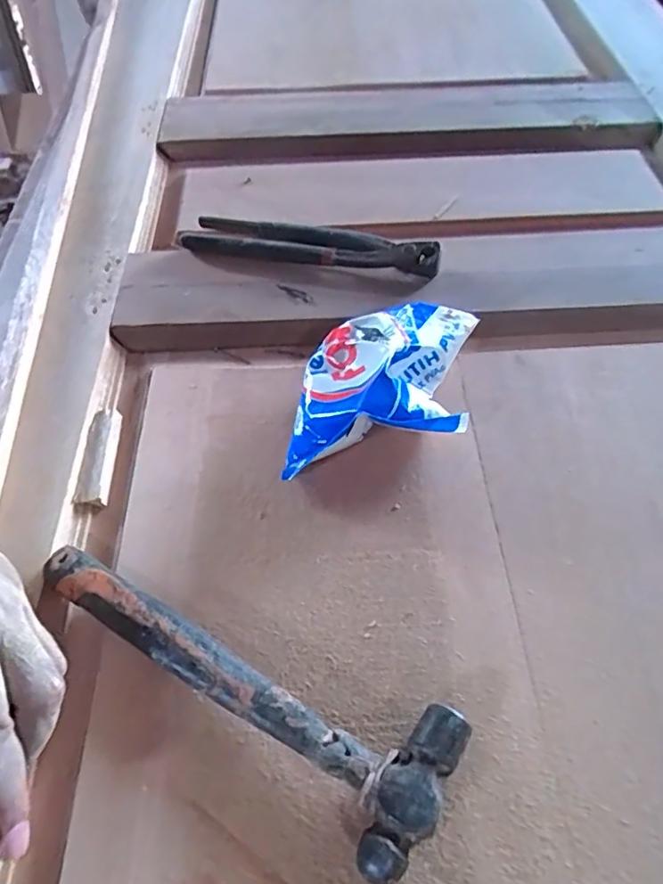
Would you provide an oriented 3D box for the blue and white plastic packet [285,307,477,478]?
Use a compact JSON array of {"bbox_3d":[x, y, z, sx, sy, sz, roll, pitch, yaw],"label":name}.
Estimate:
[{"bbox_3d":[0.036,-0.042,0.408,0.110,0.046,0.141,8,55,6],"label":"blue and white plastic packet"}]

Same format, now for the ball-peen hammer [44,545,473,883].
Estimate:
[{"bbox_3d":[-0.053,0.117,0.310,0.236,0.028,0.072,27,59,18],"label":"ball-peen hammer"}]

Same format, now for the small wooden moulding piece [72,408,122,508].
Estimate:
[{"bbox_3d":[-0.157,0.007,0.400,0.019,0.006,0.076,-3,55,-2],"label":"small wooden moulding piece"}]

